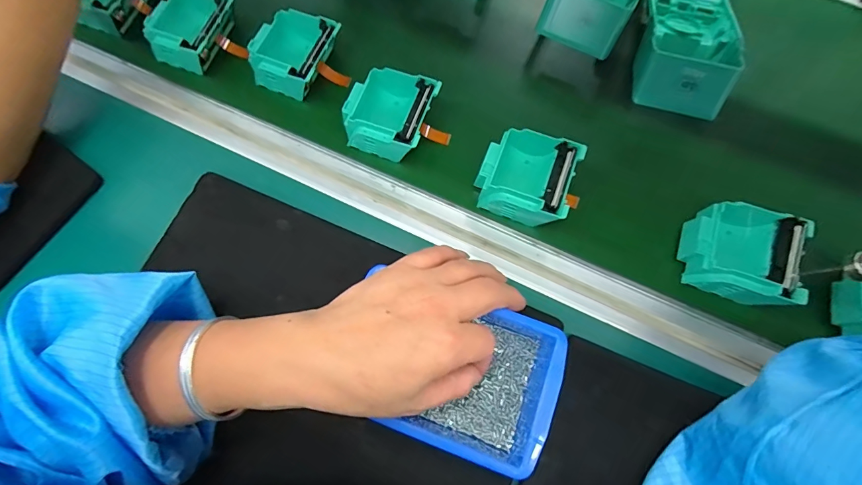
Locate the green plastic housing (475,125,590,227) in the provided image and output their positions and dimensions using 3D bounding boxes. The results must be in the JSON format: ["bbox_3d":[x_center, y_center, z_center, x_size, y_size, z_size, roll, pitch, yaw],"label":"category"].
[{"bbox_3d":[0.087,-0.058,0.356,0.081,0.035,0.079,22,74,8],"label":"green plastic housing"}]

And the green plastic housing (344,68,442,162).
[{"bbox_3d":[-0.040,-0.123,0.377,0.081,0.036,0.082,18,73,7],"label":"green plastic housing"}]

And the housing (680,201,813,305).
[{"bbox_3d":[0.257,0.008,0.330,0.080,0.035,0.073,20,73,7],"label":"housing"}]

